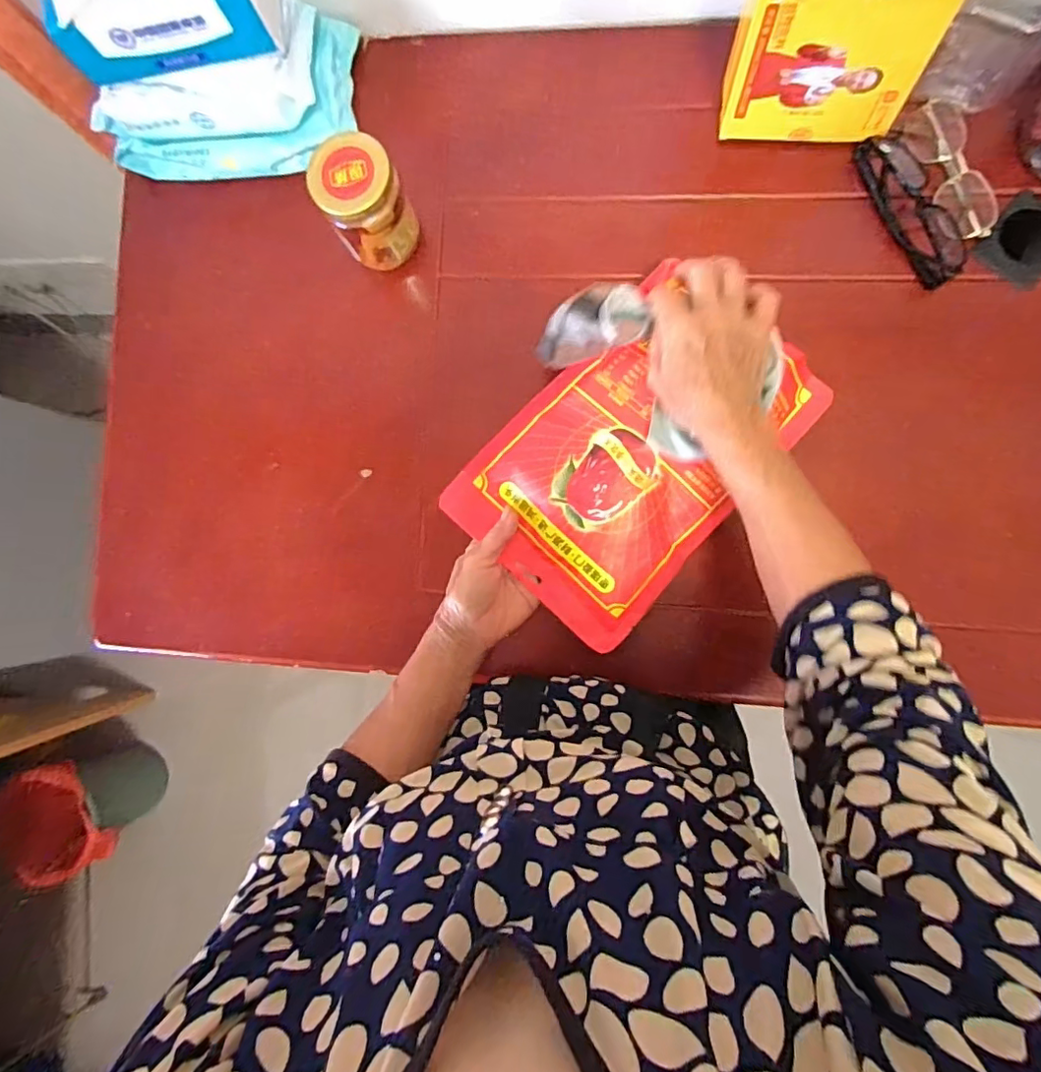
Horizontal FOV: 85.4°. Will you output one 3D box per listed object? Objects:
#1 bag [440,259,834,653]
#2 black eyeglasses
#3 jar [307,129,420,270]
[{"bbox_3d":[0.086,-0.067,0.457,0.185,0.034,0.270,41,93,6],"label":"bag"},{"bbox_3d":[0.325,-0.271,0.466,0.043,0.022,0.134,-25,86,5],"label":"black eyeglasses"},{"bbox_3d":[-0.128,-0.275,0.467,0.063,0.078,0.067,0,88,6],"label":"jar"}]

